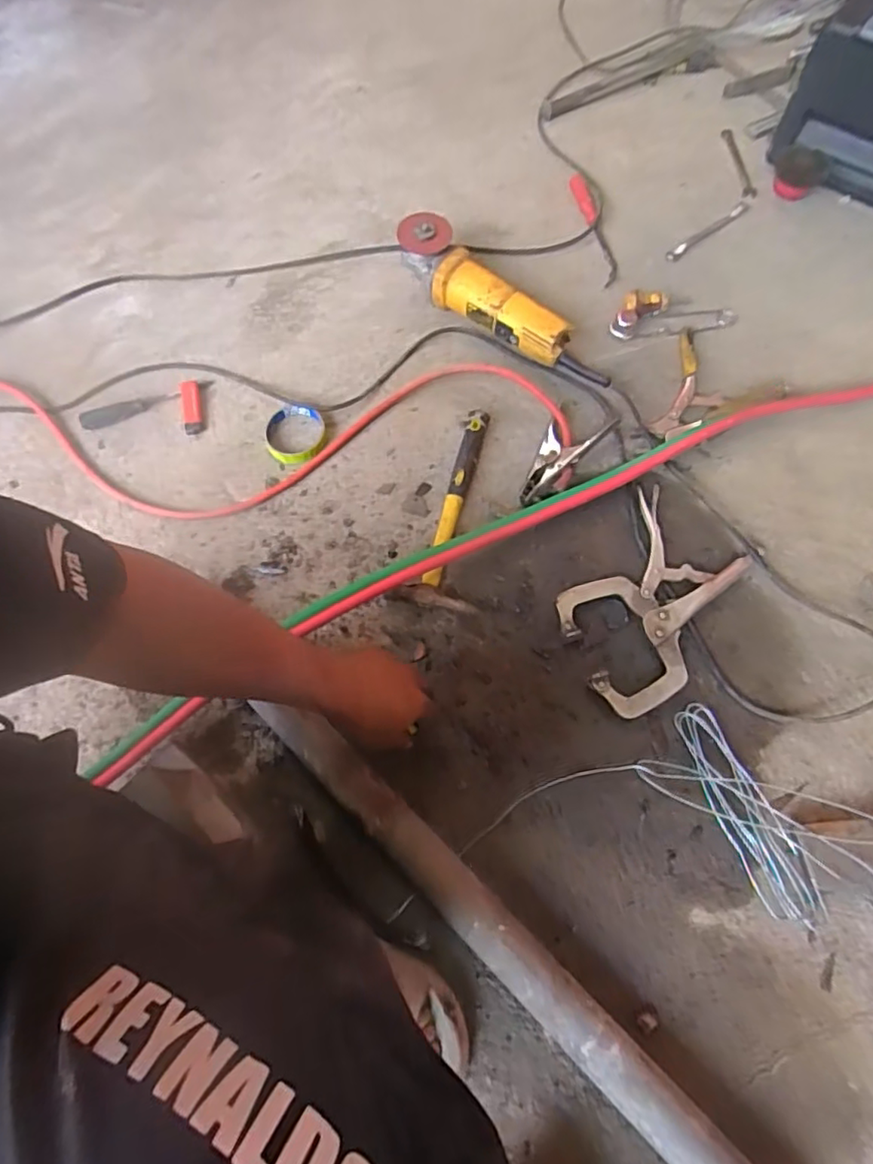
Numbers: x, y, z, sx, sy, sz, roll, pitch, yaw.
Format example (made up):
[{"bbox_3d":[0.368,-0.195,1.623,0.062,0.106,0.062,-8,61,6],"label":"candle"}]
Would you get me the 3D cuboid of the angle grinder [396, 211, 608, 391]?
[{"bbox_3d":[0.089,-0.386,0.837,0.349,0.093,0.068,37,75,15],"label":"angle grinder"}]

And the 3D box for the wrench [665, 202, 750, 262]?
[{"bbox_3d":[0.424,-0.545,0.936,0.181,0.005,0.020,-37,72,-11],"label":"wrench"}]

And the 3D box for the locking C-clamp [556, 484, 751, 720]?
[{"bbox_3d":[0.246,0.021,0.705,0.160,0.023,0.257,37,75,15],"label":"locking C-clamp"}]

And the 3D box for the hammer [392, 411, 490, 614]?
[{"bbox_3d":[0.032,-0.096,0.763,0.089,0.024,0.276,13,70,7],"label":"hammer"}]

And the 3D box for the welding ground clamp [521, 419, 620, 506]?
[{"bbox_3d":[0.154,-0.168,0.781,0.066,0.030,0.158,42,76,16],"label":"welding ground clamp"}]

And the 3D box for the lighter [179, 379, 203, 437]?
[{"bbox_3d":[-0.345,-0.244,0.846,0.024,0.017,0.080,-8,82,-1],"label":"lighter"}]

